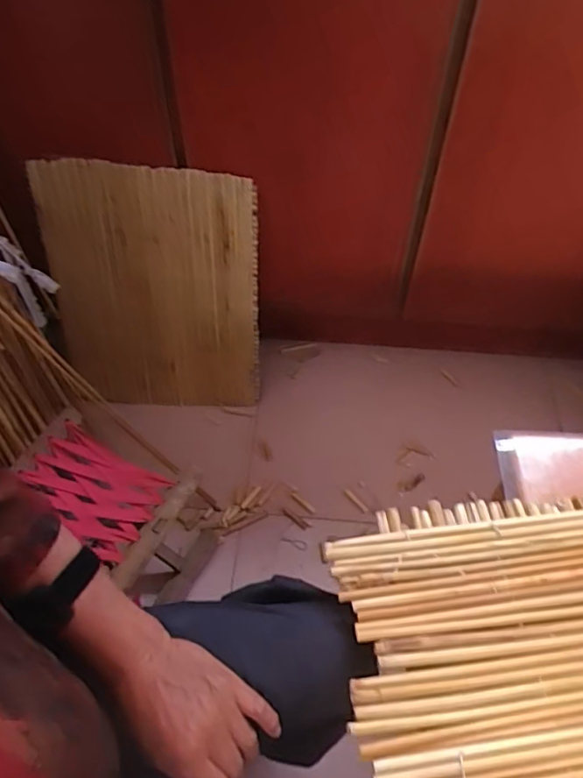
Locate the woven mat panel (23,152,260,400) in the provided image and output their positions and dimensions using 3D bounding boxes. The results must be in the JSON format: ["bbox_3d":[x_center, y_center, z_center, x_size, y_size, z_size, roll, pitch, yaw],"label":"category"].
[{"bbox_3d":[-0.253,-0.170,1.041,0.370,0.449,0.022,2,29,1],"label":"woven mat panel"}]

